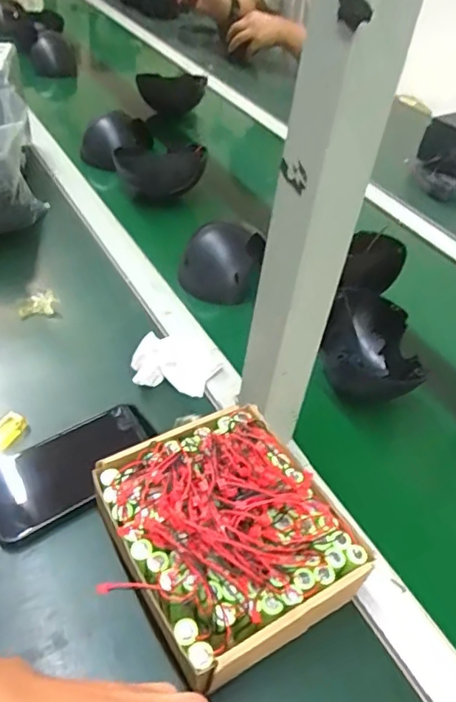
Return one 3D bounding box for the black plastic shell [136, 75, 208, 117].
[{"bbox_3d":[-0.109,-0.490,1.068,0.130,0.076,0.044,7,44,-3],"label":"black plastic shell"}]

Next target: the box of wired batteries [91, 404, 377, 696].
[{"bbox_3d":[-0.005,0.123,0.390,0.151,0.081,0.163,-20,51,-28],"label":"box of wired batteries"}]

